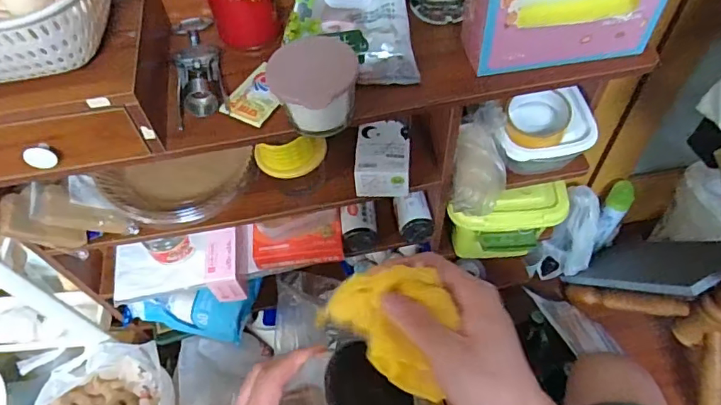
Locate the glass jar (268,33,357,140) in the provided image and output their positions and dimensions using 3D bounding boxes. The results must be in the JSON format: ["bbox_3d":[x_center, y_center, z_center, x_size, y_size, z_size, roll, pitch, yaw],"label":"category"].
[{"bbox_3d":[-0.047,-0.119,0.528,0.090,0.085,0.104,0,55,4],"label":"glass jar"}]

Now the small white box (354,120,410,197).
[{"bbox_3d":[0.030,-0.058,0.681,0.073,0.049,0.091,1,56,5],"label":"small white box"}]

